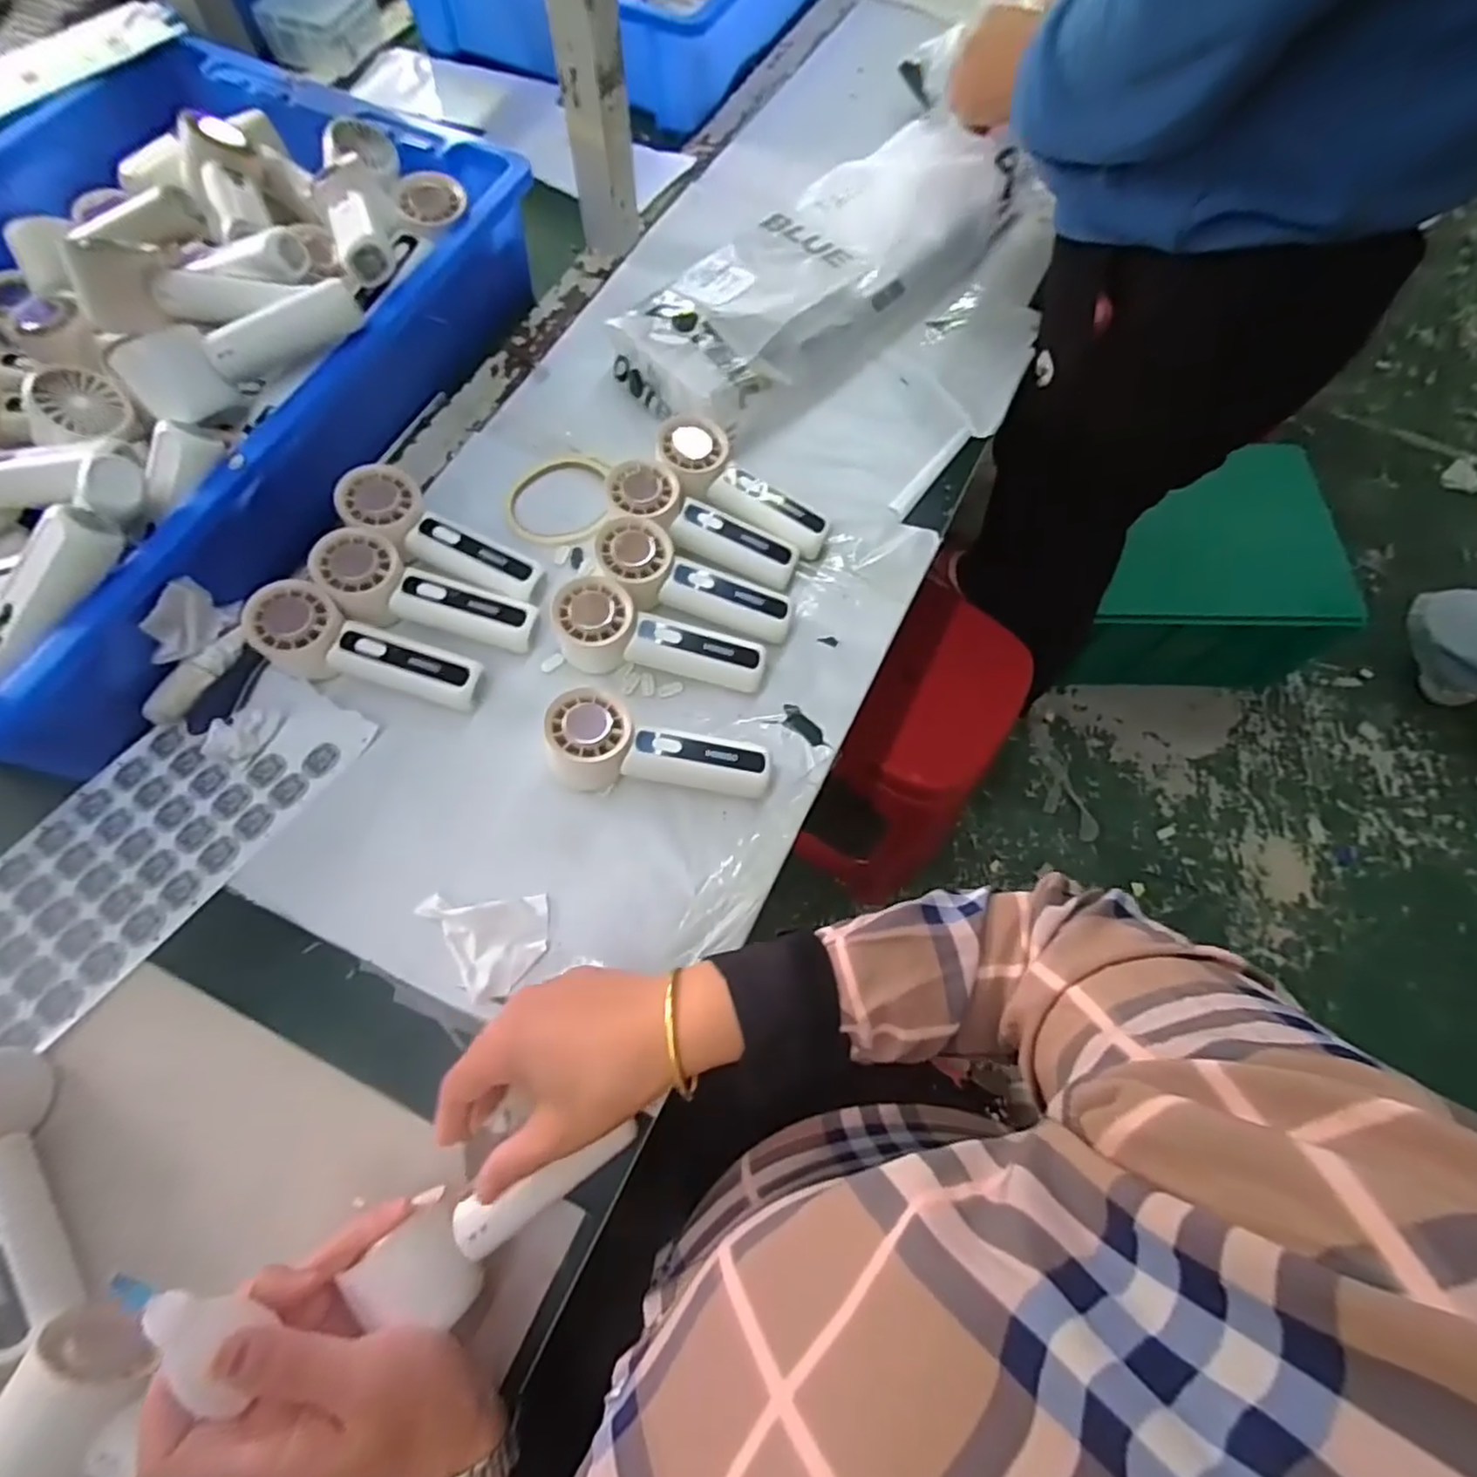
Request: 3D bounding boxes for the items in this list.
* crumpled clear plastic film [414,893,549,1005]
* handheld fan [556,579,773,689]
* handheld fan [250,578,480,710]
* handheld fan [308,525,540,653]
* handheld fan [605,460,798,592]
[{"bbox_3d":[-0.165,0.134,0.439,0.078,0.013,0.063,0,69,-3],"label":"crumpled clear plastic film"},{"bbox_3d":[-0.056,-0.075,0.504,0.151,0.047,0.052,9,69,0],"label":"handheld fan"},{"bbox_3d":[-0.263,-0.057,0.482,0.149,0.054,0.054,20,69,5],"label":"handheld fan"},{"bbox_3d":[-0.231,-0.100,0.501,0.153,0.048,0.058,20,69,5],"label":"handheld fan"},{"bbox_3d":[-0.029,-0.164,0.540,0.156,0.048,0.052,23,70,6],"label":"handheld fan"}]

